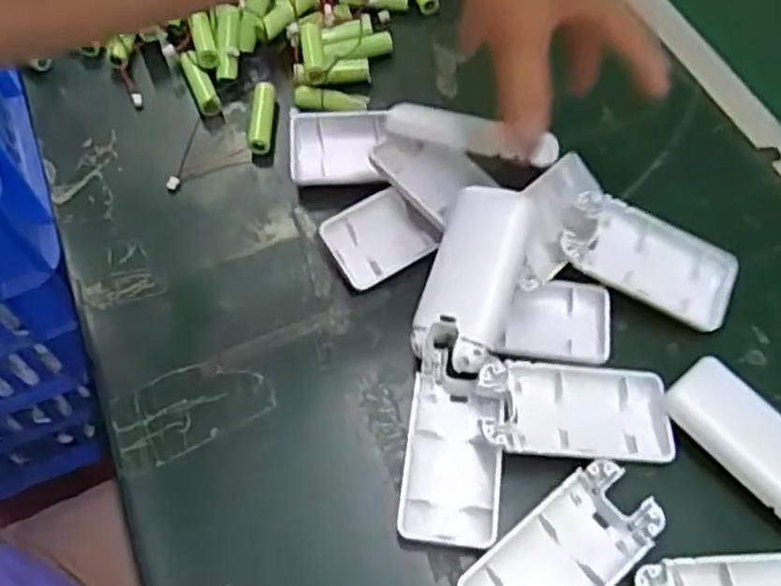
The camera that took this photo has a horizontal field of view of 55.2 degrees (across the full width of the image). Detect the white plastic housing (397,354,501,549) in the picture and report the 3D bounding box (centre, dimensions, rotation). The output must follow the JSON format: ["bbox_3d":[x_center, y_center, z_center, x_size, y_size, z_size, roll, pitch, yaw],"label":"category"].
[{"bbox_3d":[0.030,0.078,0.361,0.044,0.015,0.086,6,60,5],"label":"white plastic housing"}]

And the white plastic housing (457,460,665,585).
[{"bbox_3d":[0.076,0.119,0.334,0.093,0.015,0.046,-37,66,-19],"label":"white plastic housing"}]

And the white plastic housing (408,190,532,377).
[{"bbox_3d":[0.041,-0.008,0.375,0.041,0.021,0.093,17,80,10],"label":"white plastic housing"}]

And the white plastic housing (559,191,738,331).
[{"bbox_3d":[0.136,-0.016,0.395,0.094,0.014,0.047,24,69,-2],"label":"white plastic housing"}]

